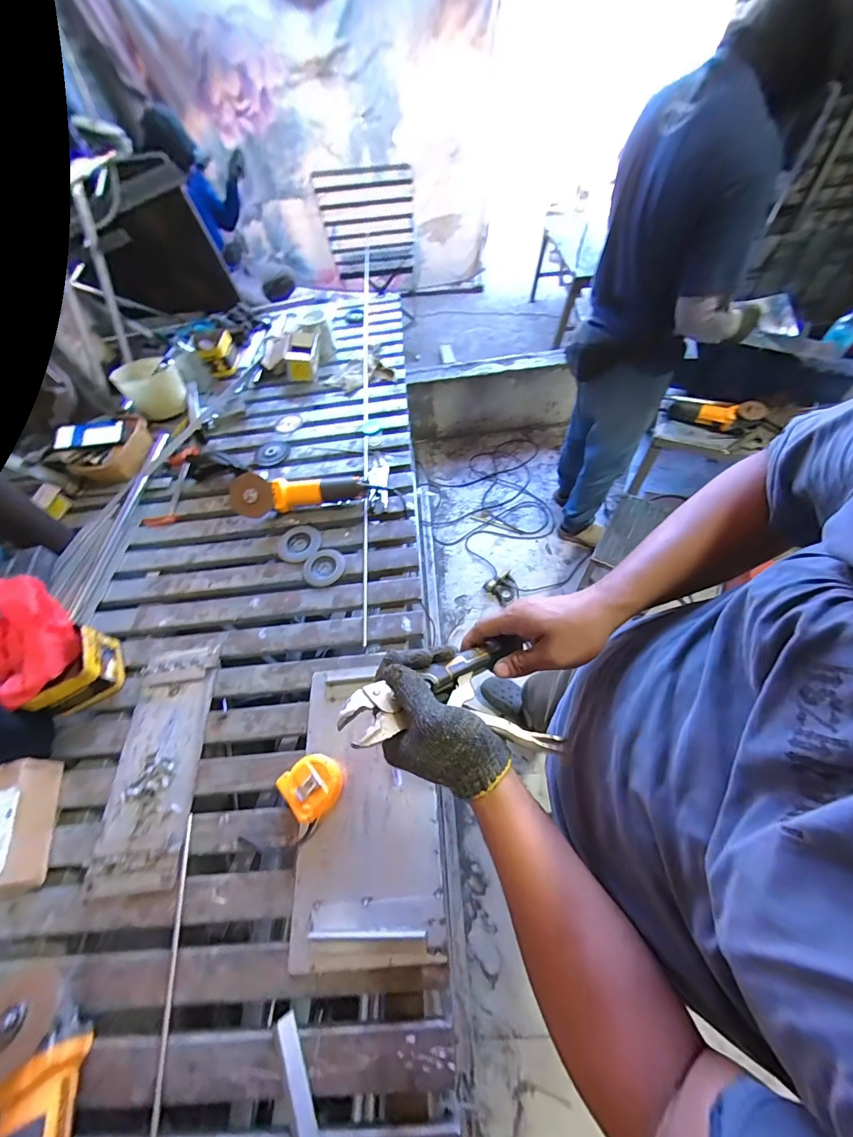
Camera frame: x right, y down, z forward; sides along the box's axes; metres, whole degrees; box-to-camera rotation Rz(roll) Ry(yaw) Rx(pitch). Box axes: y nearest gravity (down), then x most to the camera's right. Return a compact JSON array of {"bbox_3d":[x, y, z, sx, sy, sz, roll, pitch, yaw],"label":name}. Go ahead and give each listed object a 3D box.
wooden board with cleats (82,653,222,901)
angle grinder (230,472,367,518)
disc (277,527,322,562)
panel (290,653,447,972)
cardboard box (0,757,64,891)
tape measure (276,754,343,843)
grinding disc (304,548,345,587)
[{"bbox_3d":[-0.446,0.308,0.627,0.145,0.018,0.348,-8,58,0],"label":"wooden board with cleats"},{"bbox_3d":[-0.288,-0.174,0.870,0.289,0.098,0.081,-14,57,-3],"label":"angle grinder"},{"bbox_3d":[-0.277,-0.054,0.834,0.096,0.017,0.090,-2,58,3],"label":"disc"},{"bbox_3d":[-0.087,0.330,0.579,0.199,0.015,0.385,-5,58,1],"label":"panel"},{"bbox_3d":[-0.616,0.379,0.558,0.096,0.075,0.165,-17,58,-6],"label":"cardboard box"},{"bbox_3d":[-0.167,0.326,0.570,0.084,0.045,0.081,-36,62,-17],"label":"tape measure"},{"bbox_3d":[-0.215,-0.004,0.801,0.089,0.013,0.079,-37,62,-18],"label":"grinding disc"}]

